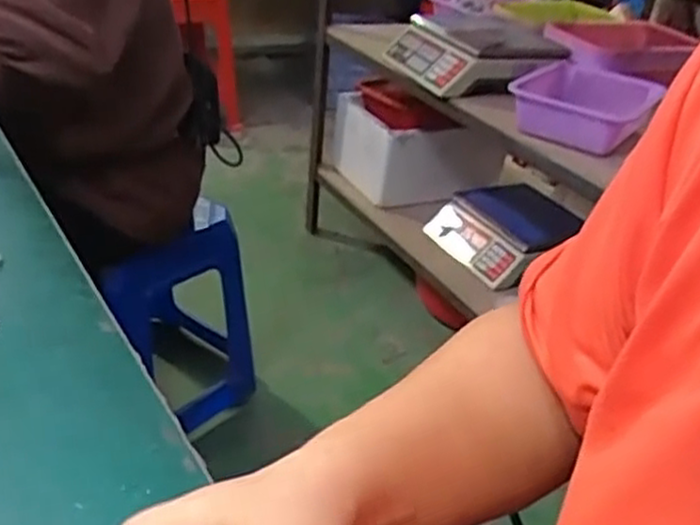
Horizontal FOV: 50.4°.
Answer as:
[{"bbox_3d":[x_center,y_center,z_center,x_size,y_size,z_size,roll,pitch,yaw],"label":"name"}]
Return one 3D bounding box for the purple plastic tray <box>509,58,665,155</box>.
[{"bbox_3d":[0.396,-0.268,1.257,0.195,0.073,0.264,24,35,26],"label":"purple plastic tray"}]

